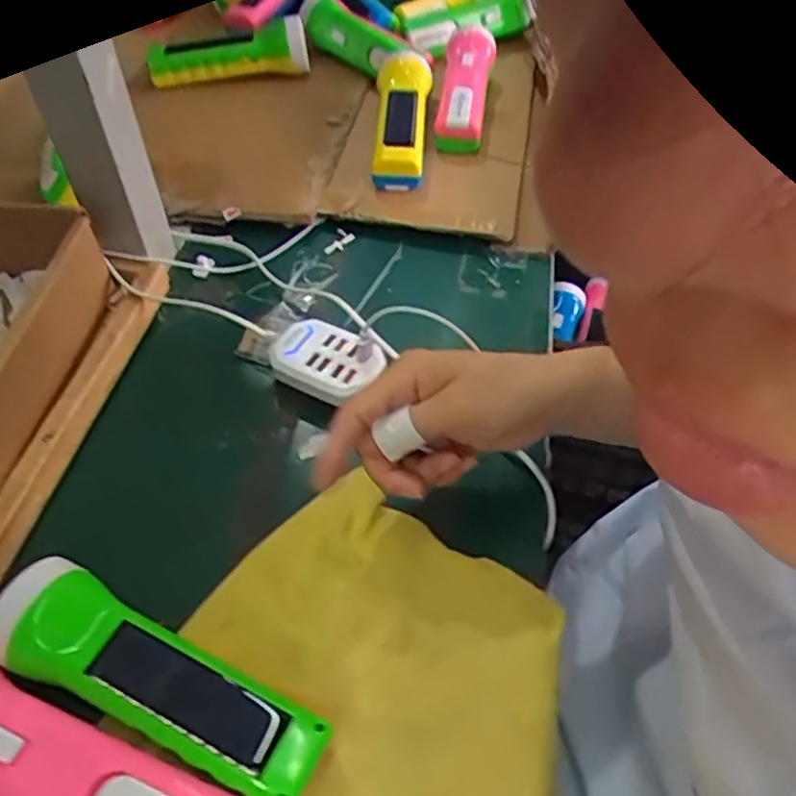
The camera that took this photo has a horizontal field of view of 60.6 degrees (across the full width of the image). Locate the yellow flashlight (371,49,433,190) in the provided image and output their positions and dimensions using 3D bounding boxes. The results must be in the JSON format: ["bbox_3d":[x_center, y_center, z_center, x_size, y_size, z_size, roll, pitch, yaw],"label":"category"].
[{"bbox_3d":[0.003,-0.256,0.623,0.048,0.049,0.171,1,51,1],"label":"yellow flashlight"}]

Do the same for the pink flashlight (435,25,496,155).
[{"bbox_3d":[0.067,-0.302,0.667,0.046,0.046,0.187,5,51,4],"label":"pink flashlight"}]

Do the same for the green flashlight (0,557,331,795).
[{"bbox_3d":[-0.109,0.130,0.315,0.162,0.044,0.050,21,54,14],"label":"green flashlight"}]

